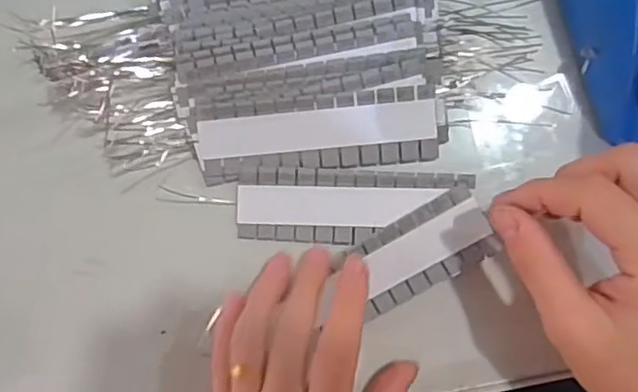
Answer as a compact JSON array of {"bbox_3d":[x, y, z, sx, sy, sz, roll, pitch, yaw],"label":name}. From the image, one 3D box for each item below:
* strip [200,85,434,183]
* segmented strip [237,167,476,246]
[{"bbox_3d":[-0.001,-0.033,0.347,0.125,0.013,0.040,-4,89,4],"label":"strip"},{"bbox_3d":[0.017,0.006,0.348,0.119,0.007,0.039,2,93,6],"label":"segmented strip"}]

